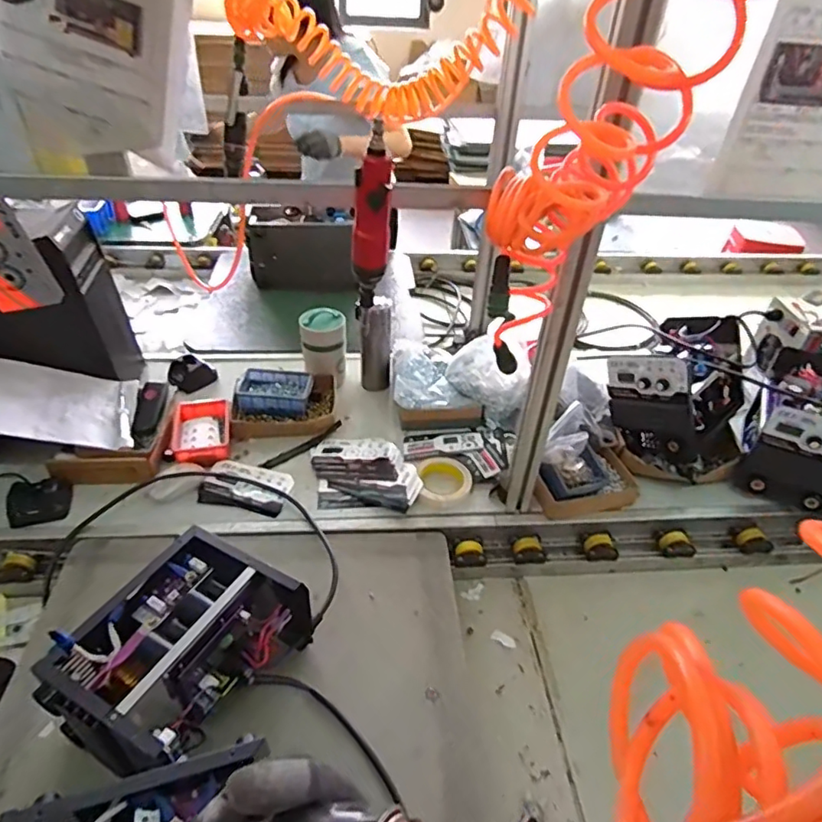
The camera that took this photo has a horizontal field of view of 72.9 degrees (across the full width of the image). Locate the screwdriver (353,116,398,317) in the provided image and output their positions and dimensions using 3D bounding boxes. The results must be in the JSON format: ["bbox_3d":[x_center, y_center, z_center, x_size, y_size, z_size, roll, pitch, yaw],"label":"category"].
[{"bbox_3d":[-0.040,-0.196,0.612,0.048,0.195,0.045,0,39,-5],"label":"screwdriver"}]

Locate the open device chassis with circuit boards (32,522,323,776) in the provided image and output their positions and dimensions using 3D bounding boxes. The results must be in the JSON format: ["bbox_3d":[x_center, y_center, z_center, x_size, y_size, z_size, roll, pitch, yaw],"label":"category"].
[{"bbox_3d":[-0.276,0.297,0.681,0.168,0.145,0.252,23,42,22],"label":"open device chassis with circuit boards"}]

